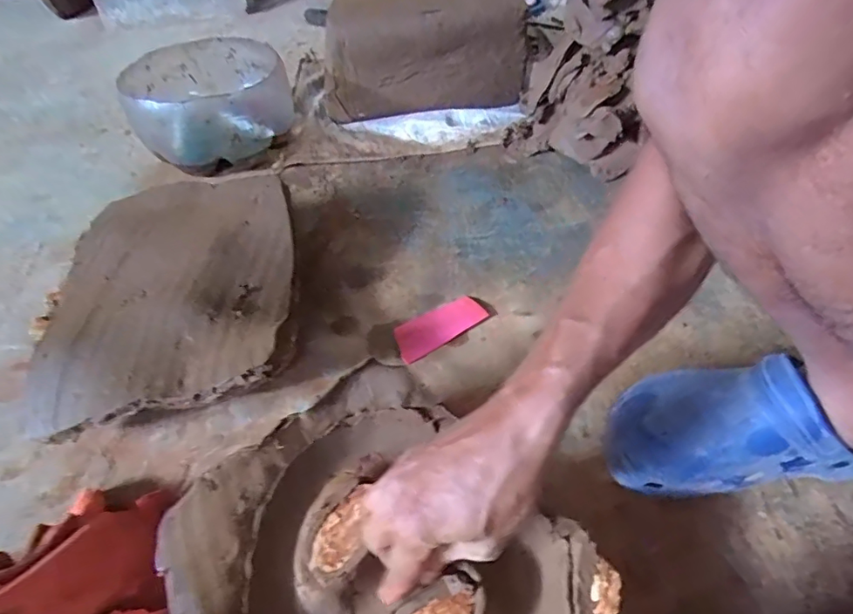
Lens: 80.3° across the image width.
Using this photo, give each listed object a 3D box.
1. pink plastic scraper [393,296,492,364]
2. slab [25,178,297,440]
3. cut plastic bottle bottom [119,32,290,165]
[{"bbox_3d":[0.013,0.021,0.578,0.111,0.007,0.048,-29,53,-21],"label":"pink plastic scraper"},{"bbox_3d":[-0.275,-0.022,0.545,0.251,0.045,0.311,-8,49,-4],"label":"slab"},{"bbox_3d":[-0.351,-0.330,0.837,0.241,0.130,0.251,-18,50,-12],"label":"cut plastic bottle bottom"}]

